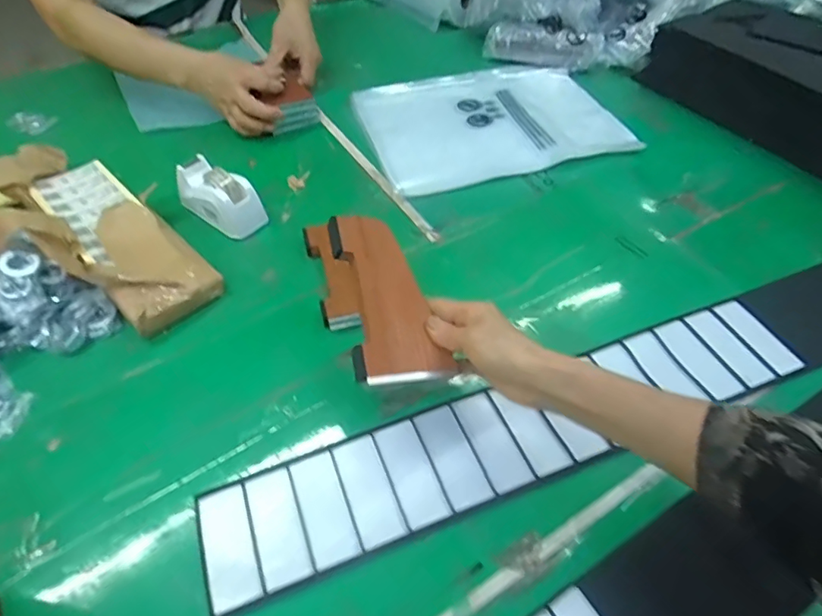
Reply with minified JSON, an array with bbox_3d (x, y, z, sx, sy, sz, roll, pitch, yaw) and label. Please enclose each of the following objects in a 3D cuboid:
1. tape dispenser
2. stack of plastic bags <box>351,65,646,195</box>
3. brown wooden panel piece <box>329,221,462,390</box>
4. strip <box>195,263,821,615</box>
[{"bbox_3d":[-0.231,-0.136,0.626,0.113,0.060,0.054,28,54,22],"label":"tape dispenser"},{"bbox_3d":[0.114,-0.291,0.782,0.353,0.018,0.290,-12,50,-10],"label":"stack of plastic bags"},{"bbox_3d":[-0.018,-0.012,0.437,0.080,0.010,0.156,-6,65,-19],"label":"brown wooden panel piece"},{"bbox_3d":[0.187,0.076,0.475,0.728,0.012,0.096,-17,51,-15],"label":"strip"}]

